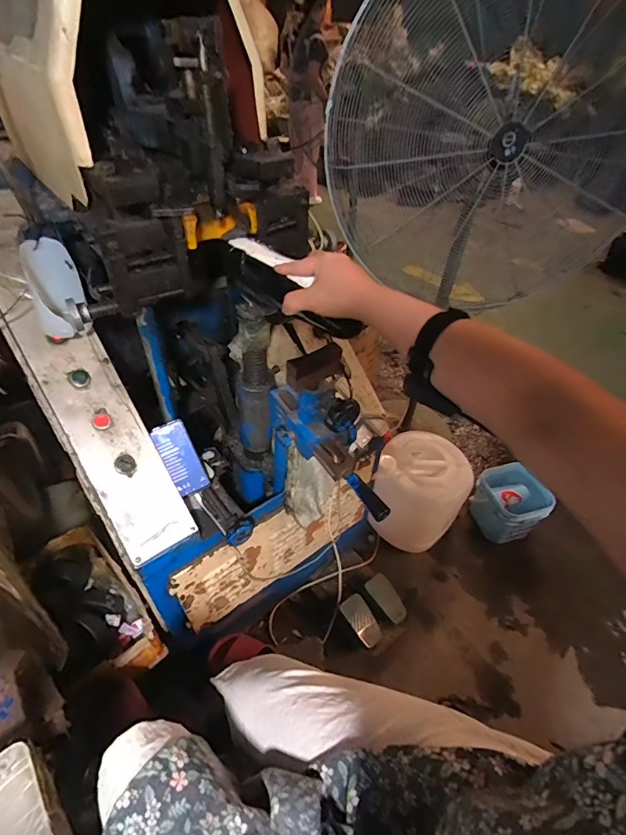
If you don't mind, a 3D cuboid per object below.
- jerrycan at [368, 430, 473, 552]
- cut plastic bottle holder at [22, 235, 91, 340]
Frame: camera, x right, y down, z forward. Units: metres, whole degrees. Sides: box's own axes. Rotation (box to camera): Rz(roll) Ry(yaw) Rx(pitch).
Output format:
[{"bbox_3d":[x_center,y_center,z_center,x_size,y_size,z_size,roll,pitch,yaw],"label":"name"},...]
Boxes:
[{"bbox_3d":[0.364,0.252,1.450,0.288,0.282,0.281,25,49,21],"label":"jerrycan"},{"bbox_3d":[-0.444,-0.222,0.736,0.080,0.163,0.062,-16,20,-17],"label":"cut plastic bottle holder"}]

